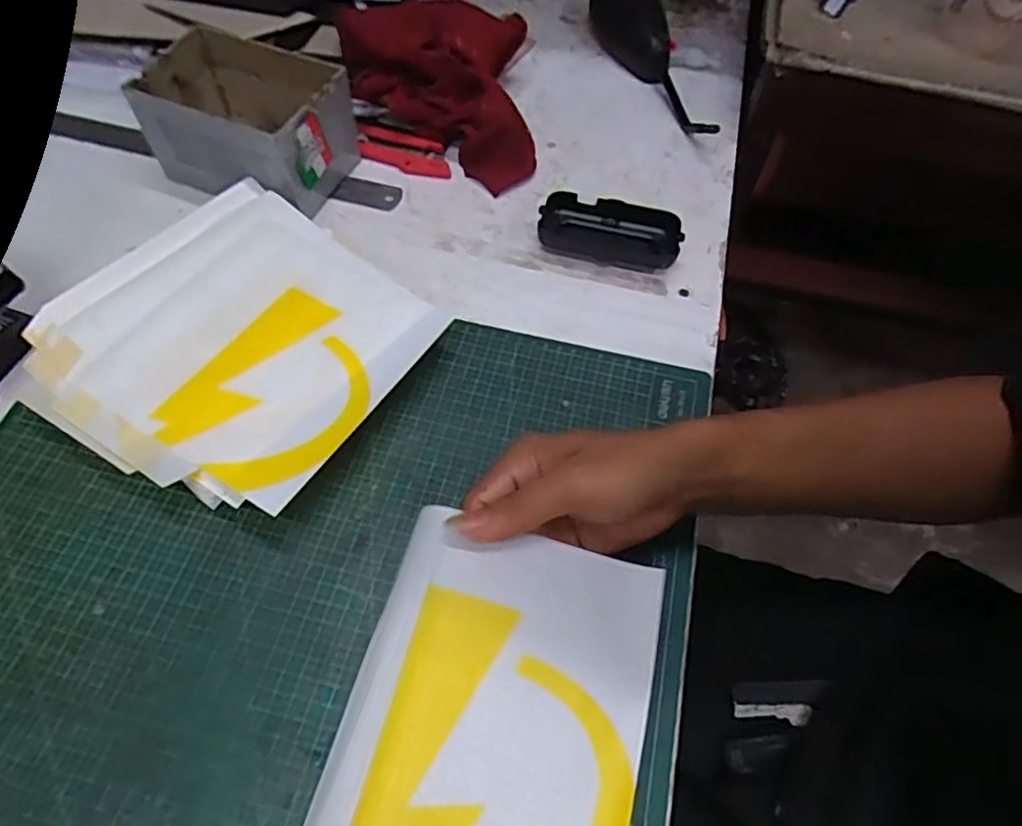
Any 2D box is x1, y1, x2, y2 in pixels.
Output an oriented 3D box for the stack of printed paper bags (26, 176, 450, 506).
[{"bbox_3d":[-0.196,-0.055,0.443,0.256,0.038,0.220,30,61,15],"label":"stack of printed paper bags"}]

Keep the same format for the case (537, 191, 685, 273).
[{"bbox_3d":[0.079,-0.146,0.516,0.108,0.031,0.052,14,58,5],"label":"case"}]

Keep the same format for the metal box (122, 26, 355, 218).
[{"bbox_3d":[-0.216,-0.241,0.536,0.151,0.084,0.113,19,59,9],"label":"metal box"}]

